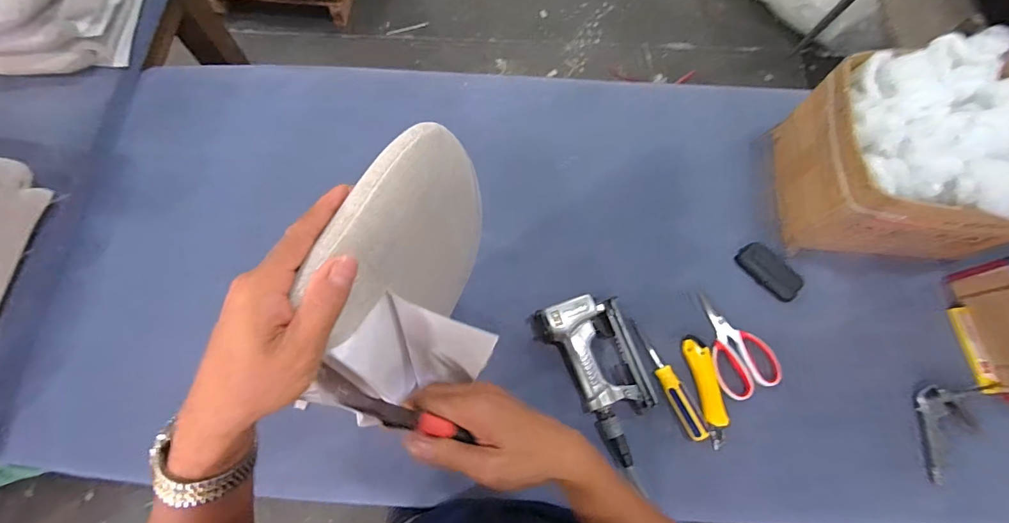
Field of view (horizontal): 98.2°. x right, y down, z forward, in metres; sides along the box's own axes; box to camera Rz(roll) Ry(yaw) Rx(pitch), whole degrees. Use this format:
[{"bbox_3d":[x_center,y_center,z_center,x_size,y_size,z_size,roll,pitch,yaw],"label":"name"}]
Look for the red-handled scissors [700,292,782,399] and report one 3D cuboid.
[{"bbox_3d":[0.360,0.130,0.698,0.096,0.018,0.164,-26,74,-10],"label":"red-handled scissors"}]

